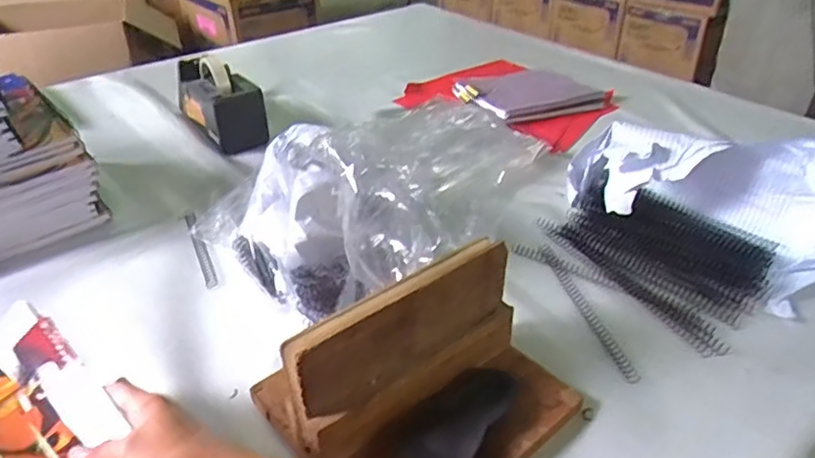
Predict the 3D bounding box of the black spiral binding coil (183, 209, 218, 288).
[{"bbox_3d":[-0.244,0.018,0.710,0.015,0.009,0.155,-21,42,-17],"label":"black spiral binding coil"}]

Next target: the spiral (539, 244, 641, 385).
[{"bbox_3d":[0.184,0.082,0.630,0.016,0.013,0.203,-8,36,-11],"label":"spiral"}]

